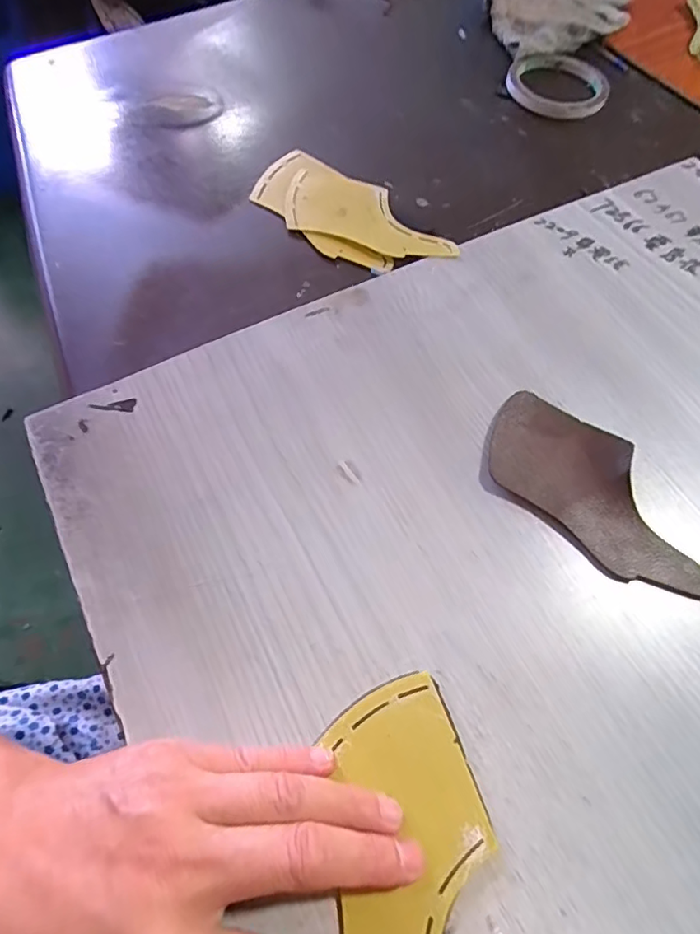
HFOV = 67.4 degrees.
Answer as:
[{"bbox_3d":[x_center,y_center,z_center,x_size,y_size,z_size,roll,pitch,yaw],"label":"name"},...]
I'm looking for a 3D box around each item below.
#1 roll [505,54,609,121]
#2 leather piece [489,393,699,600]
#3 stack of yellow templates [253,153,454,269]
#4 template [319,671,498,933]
[{"bbox_3d":[0.198,-0.365,0.498,0.092,0.010,0.096,1,63,-2],"label":"roll"},{"bbox_3d":[0.139,0.014,0.295,0.137,0.009,0.067,41,68,17],"label":"leather piece"},{"bbox_3d":[-0.004,-0.195,0.401,0.173,0.004,0.075,36,66,15],"label":"stack of yellow templates"},{"bbox_3d":[0.026,0.164,0.213,0.062,0.004,0.142,0,63,-3],"label":"template"}]

